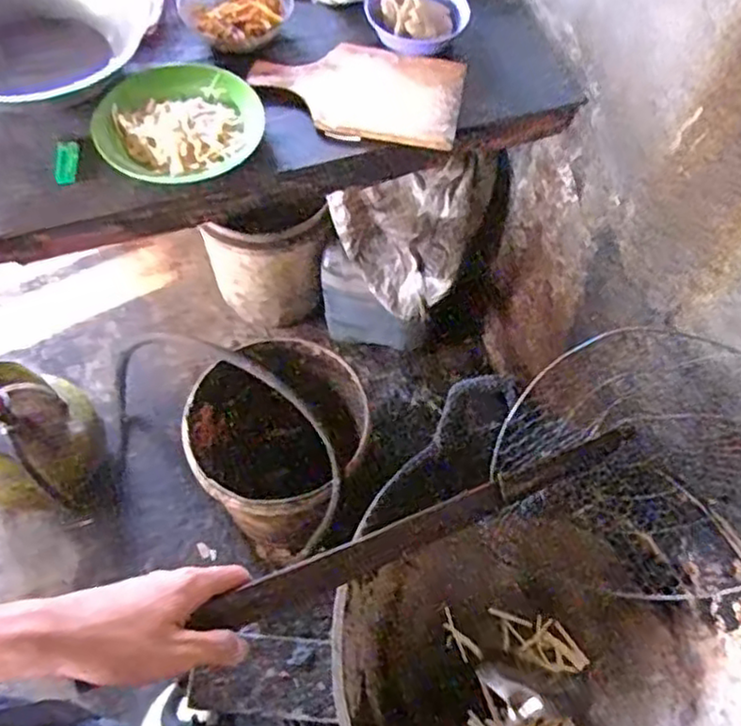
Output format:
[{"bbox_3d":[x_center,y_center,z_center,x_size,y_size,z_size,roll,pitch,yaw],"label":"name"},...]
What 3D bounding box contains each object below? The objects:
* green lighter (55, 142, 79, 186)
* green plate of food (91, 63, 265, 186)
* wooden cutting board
[{"bbox_3d":[-0.395,-0.256,0.906,0.026,0.014,0.066,-4,63,-6],"label":"green lighter"},{"bbox_3d":[-0.255,-0.327,0.920,0.211,0.032,0.215,2,63,-3],"label":"green plate of food"},{"bbox_3d":[-0.018,-0.388,0.971,0.283,0.023,0.165,14,63,3],"label":"wooden cutting board"}]

